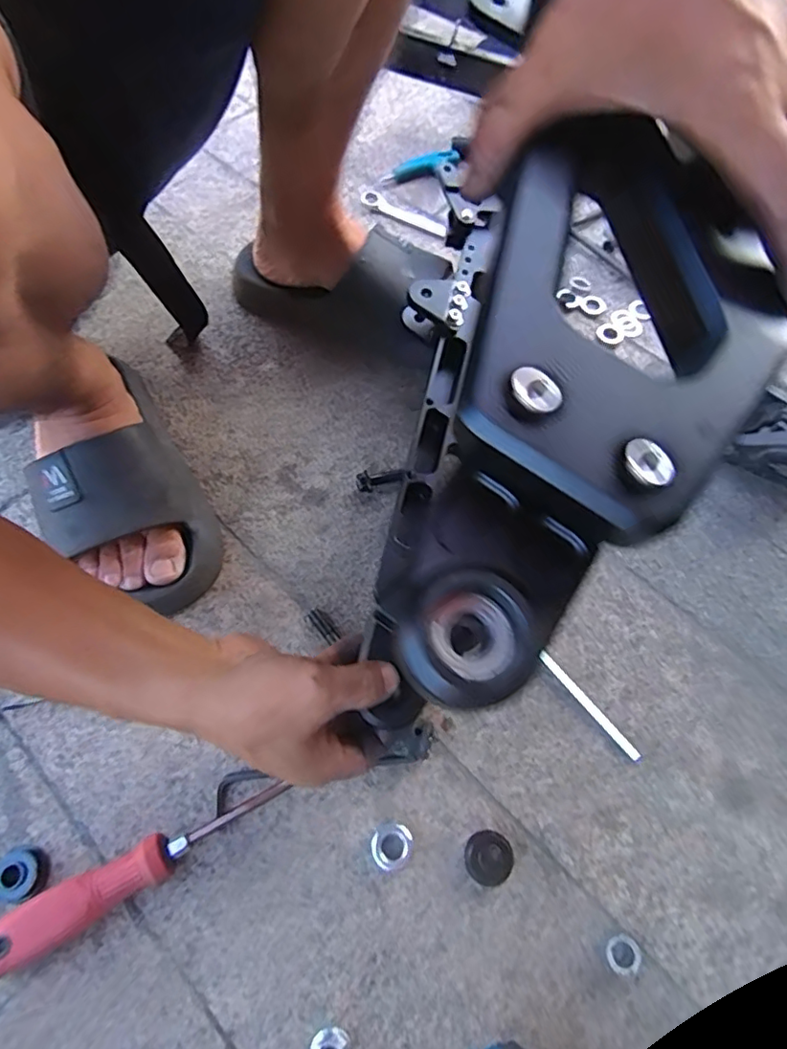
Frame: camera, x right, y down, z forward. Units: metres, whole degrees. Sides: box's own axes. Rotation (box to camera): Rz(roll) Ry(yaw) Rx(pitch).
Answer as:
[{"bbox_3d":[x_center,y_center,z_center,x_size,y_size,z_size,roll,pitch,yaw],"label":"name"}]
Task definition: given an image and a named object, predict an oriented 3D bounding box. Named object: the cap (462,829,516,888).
[{"bbox_3d":[0.061,0.213,0.367,0.030,0.006,0.030,0,64,0],"label":"cap"}]

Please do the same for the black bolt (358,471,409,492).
[{"bbox_3d":[-0.010,-0.037,0.482,0.042,0.017,0.015,0,64,0],"label":"black bolt"}]

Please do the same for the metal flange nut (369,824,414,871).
[{"bbox_3d":[-0.001,0.206,0.368,0.027,0.013,0.025,0,64,0],"label":"metal flange nut"}]

